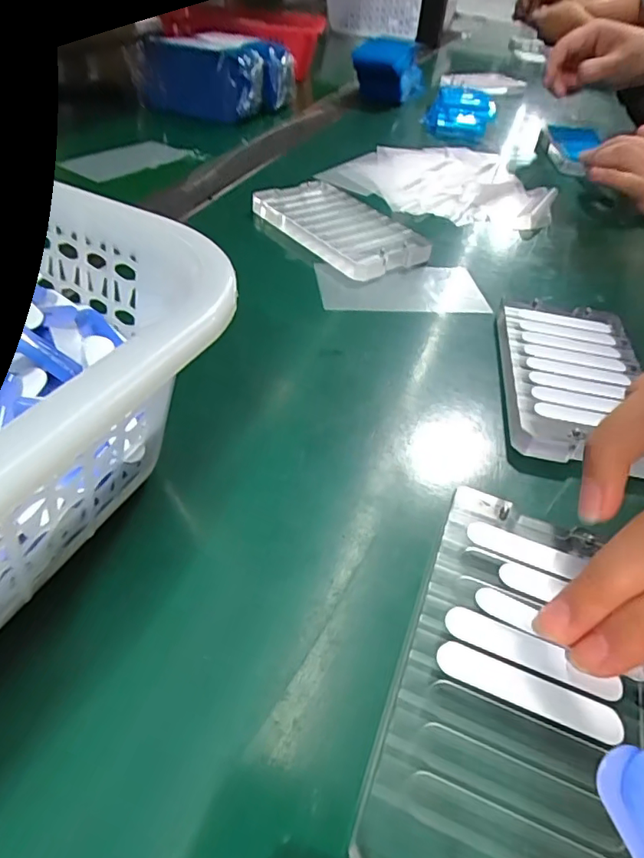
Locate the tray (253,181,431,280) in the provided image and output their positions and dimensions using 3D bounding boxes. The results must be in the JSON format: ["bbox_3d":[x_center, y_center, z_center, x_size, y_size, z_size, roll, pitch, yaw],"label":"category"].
[{"bbox_3d":[0.011,-0.144,0.369,0.065,0.017,0.120,-25,53,-29],"label":"tray"}]

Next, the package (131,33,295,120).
[{"bbox_3d":[-0.118,-0.391,0.583,0.148,0.070,0.096,14,45,6],"label":"package"}]

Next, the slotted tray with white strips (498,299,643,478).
[{"bbox_3d":[0.126,-0.026,0.263,0.070,0.010,0.124,11,44,3],"label":"slotted tray with white strips"}]

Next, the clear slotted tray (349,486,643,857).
[{"bbox_3d":[0.059,0.073,0.154,0.067,0.009,0.121,17,46,14],"label":"clear slotted tray"}]

